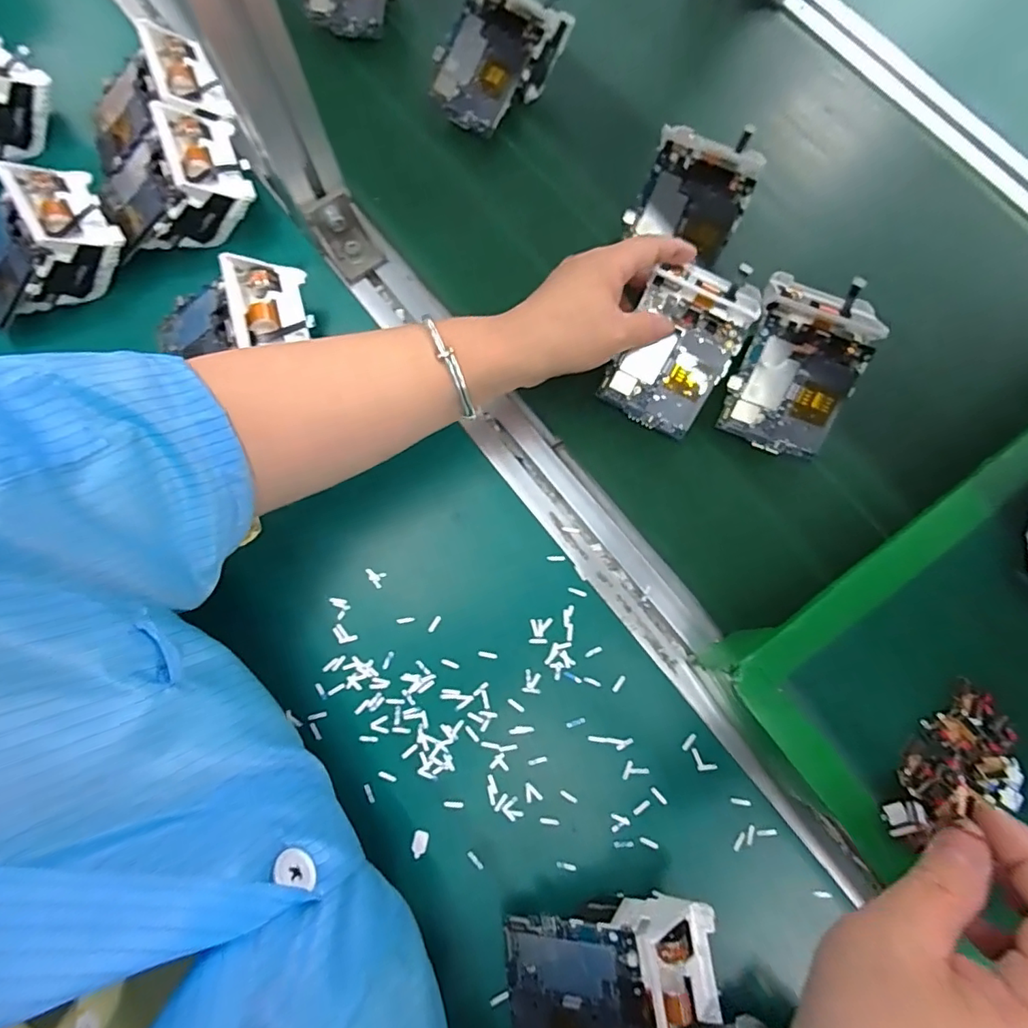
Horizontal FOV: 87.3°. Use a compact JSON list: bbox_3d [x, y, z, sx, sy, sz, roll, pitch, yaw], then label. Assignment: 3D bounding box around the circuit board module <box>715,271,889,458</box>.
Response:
[{"bbox_3d":[0.191,-0.100,0.366,0.073,0.031,0.112,22,106,6],"label":"circuit board module"}]

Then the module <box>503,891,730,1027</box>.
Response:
[{"bbox_3d":[0.053,0.254,0.292,0.111,0.052,0.076,-5,77,-2],"label":"module"}]

